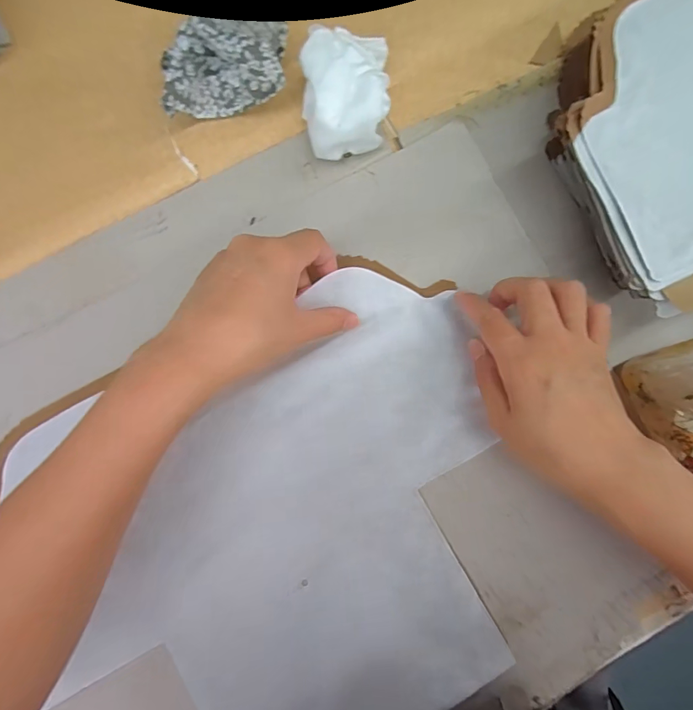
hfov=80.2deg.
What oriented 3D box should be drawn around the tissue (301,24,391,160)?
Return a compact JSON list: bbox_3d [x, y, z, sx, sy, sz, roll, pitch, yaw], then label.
[{"bbox_3d":[-0.001,-0.197,0.315,0.060,0.051,0.078,0,83,-1],"label":"tissue"}]

